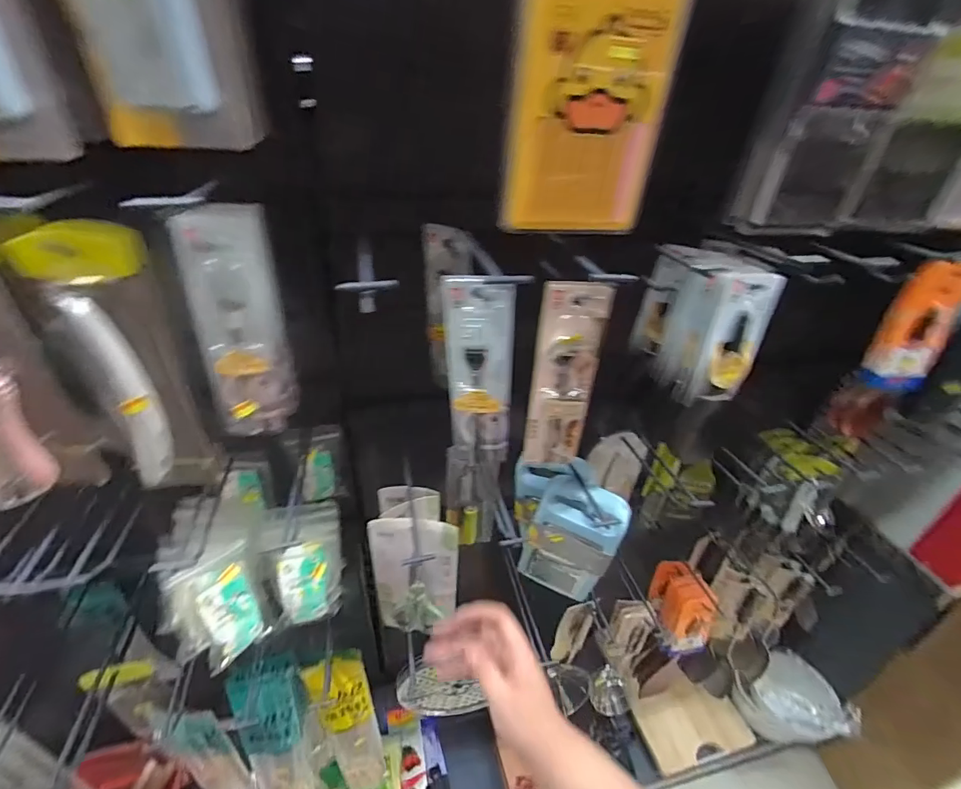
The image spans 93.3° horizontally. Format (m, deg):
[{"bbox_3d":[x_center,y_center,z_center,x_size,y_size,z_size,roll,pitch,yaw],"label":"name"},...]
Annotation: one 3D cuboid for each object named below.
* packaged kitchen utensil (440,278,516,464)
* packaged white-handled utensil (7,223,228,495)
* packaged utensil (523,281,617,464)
[{"bbox_3d":[-0.002,-0.021,0.497,0.076,0.215,0.018,7,34,4],"label":"packaged kitchen utensil"},{"bbox_3d":[-0.293,-0.013,0.382,0.083,0.244,0.032,-21,41,-32],"label":"packaged white-handled utensil"},{"bbox_3d":[0.092,-0.011,0.502,0.070,0.233,0.026,6,34,3],"label":"packaged utensil"}]

